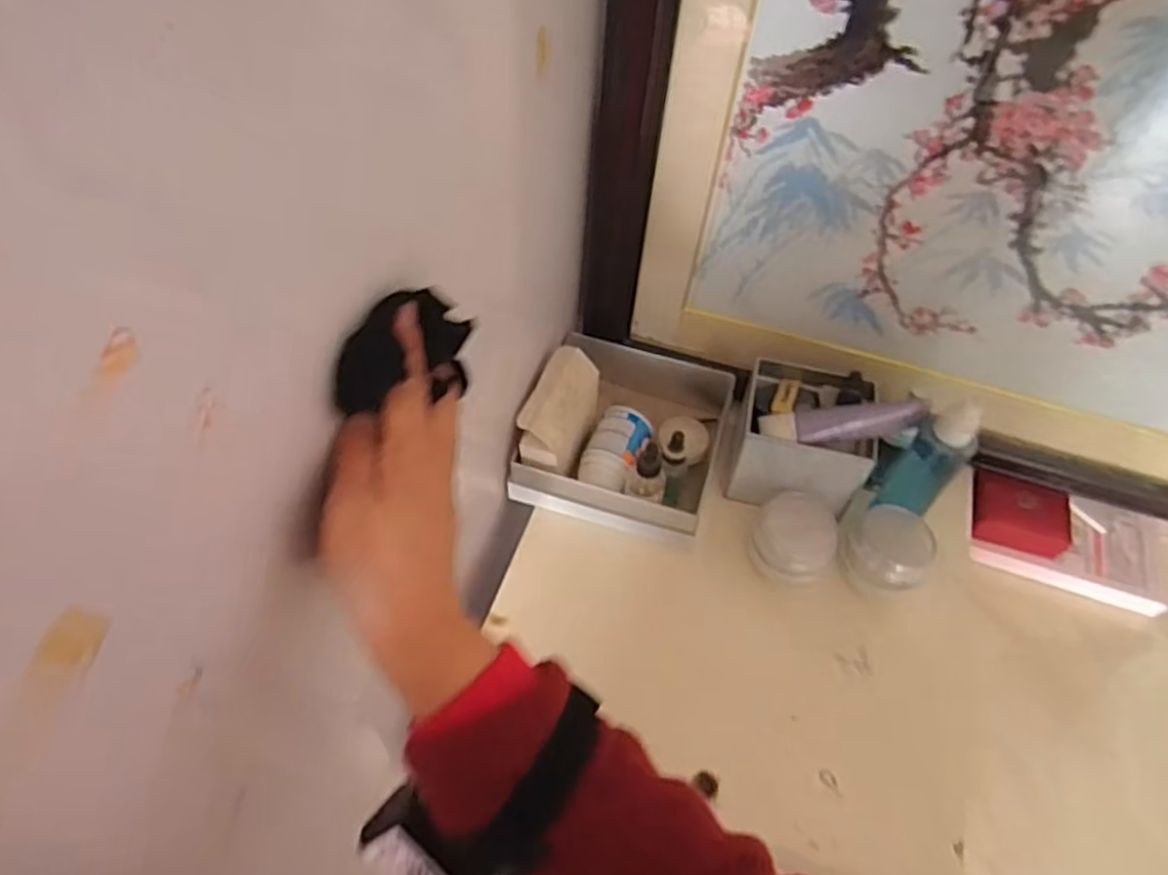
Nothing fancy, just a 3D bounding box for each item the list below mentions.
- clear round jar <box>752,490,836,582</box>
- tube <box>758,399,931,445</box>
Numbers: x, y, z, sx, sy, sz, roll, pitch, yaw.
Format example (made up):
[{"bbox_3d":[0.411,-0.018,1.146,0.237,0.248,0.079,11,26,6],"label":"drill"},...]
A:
[{"bbox_3d":[0.175,0.084,0.635,0.065,0.039,0.063,1,54,-1],"label":"clear round jar"},{"bbox_3d":[0.207,-0.010,0.612,0.125,0.026,0.025,-7,53,11],"label":"tube"}]

